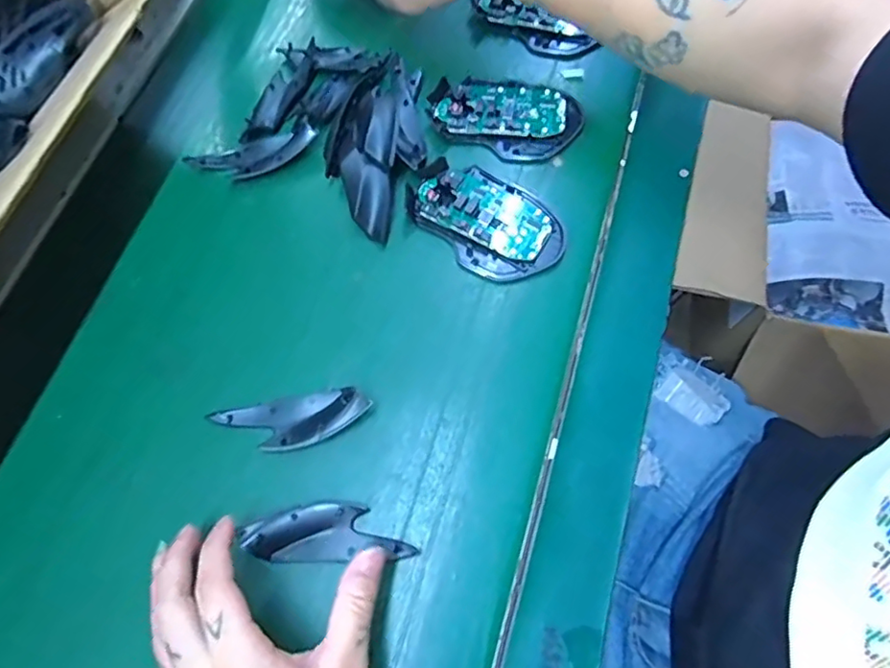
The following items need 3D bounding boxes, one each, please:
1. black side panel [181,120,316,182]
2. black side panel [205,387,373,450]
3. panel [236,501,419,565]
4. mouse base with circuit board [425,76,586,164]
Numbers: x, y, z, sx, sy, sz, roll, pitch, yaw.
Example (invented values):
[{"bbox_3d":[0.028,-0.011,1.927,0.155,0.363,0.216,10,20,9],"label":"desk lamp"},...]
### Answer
[{"bbox_3d":[-0.148,-0.137,0.440,0.099,0.013,0.034,-16,70,-4],"label":"black side panel"},{"bbox_3d":[-0.097,0.054,0.362,0.097,0.011,0.033,-11,70,-3],"label":"black side panel"},{"bbox_3d":[-0.067,0.116,0.338,0.096,0.011,0.033,4,70,-6],"label":"panel"},{"bbox_3d":[0.046,-0.170,0.446,0.116,0.014,0.066,16,71,7],"label":"mouse base with circuit board"}]

